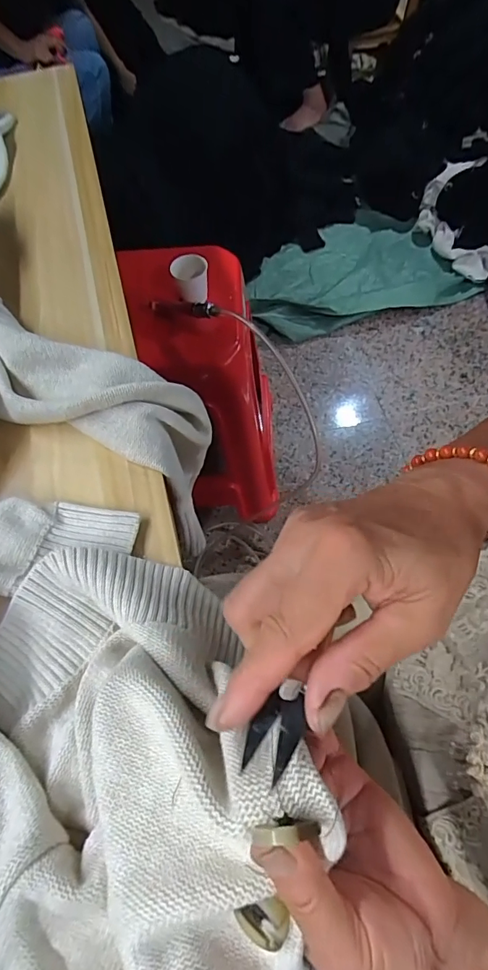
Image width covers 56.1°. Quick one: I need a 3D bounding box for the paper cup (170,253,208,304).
[{"bbox_3d":[-0.090,-0.349,0.780,0.059,0.061,0.063,-1,62,2],"label":"paper cup"}]

